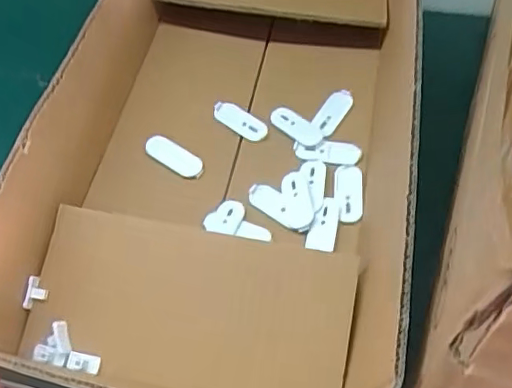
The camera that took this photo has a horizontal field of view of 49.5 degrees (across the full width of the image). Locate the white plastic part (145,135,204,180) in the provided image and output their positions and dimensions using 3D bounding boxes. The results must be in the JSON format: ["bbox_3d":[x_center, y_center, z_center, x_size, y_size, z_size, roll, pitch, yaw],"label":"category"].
[{"bbox_3d":[-0.060,-0.027,0.412,0.047,0.011,0.018,30,61,22],"label":"white plastic part"}]

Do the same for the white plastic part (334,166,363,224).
[{"bbox_3d":[0.065,-0.002,0.390,0.020,0.004,0.045,3,55,6],"label":"white plastic part"}]

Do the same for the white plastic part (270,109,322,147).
[{"bbox_3d":[0.032,-0.052,0.424,0.044,0.007,0.017,37,64,26],"label":"white plastic part"}]

